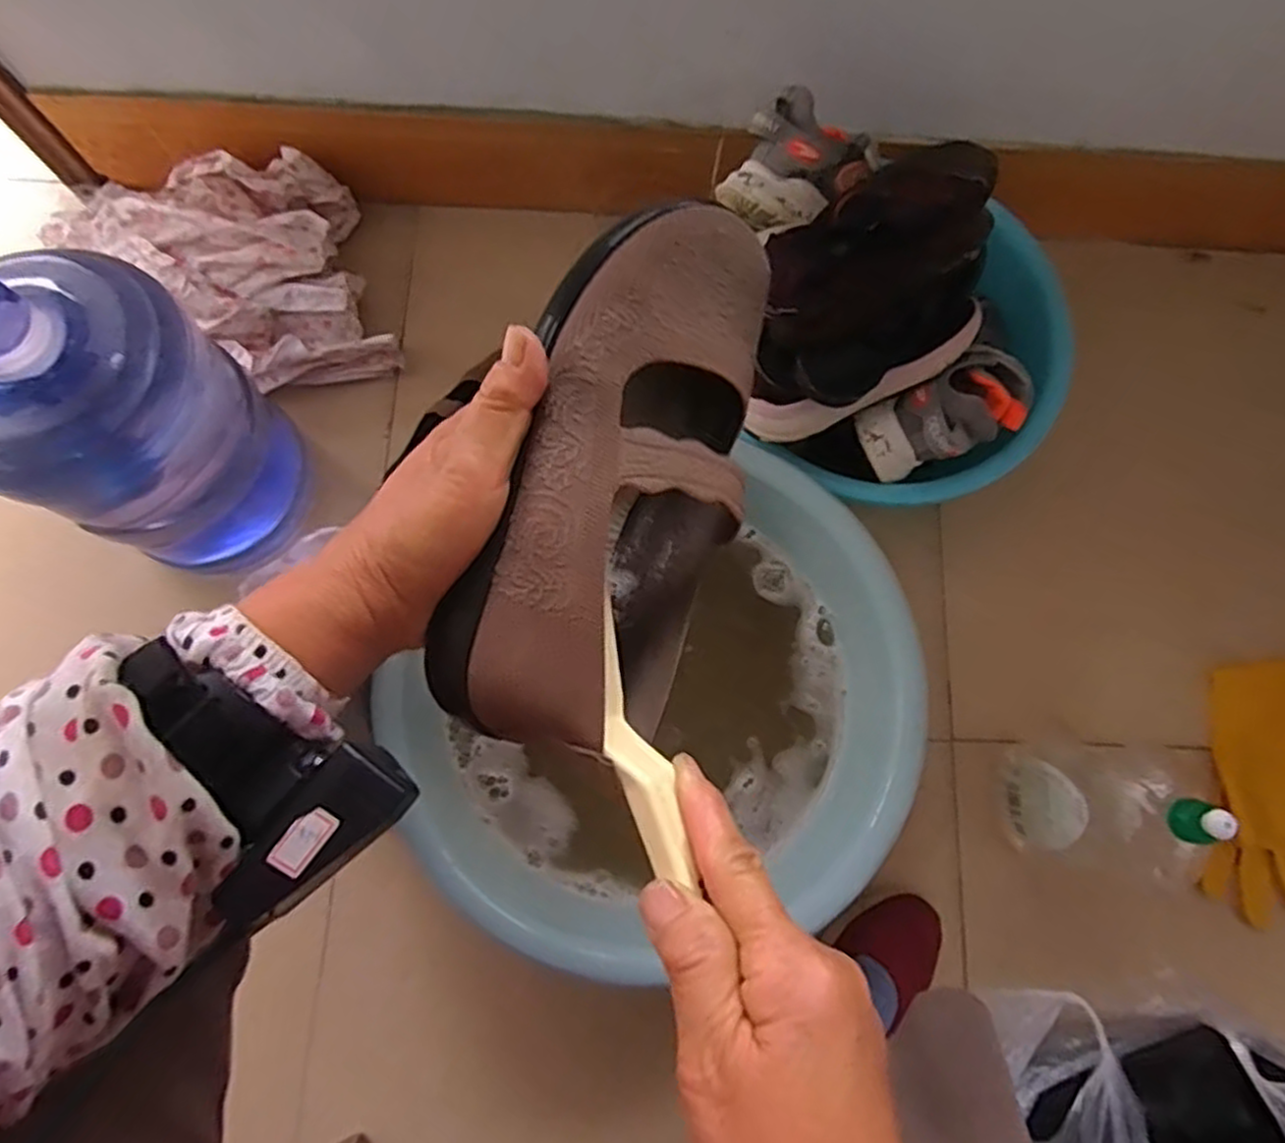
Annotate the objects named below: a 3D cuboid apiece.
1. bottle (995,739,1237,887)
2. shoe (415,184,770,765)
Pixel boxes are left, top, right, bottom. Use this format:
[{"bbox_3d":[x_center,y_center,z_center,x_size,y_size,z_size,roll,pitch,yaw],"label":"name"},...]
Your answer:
[{"bbox_3d":[0.390,0.199,0.621,0.072,0.235,0.103,3,75,-1],"label":"bottle"},{"bbox_3d":[-0.008,-0.038,0.305,0.094,0.068,0.219,19,83,3],"label":"shoe"}]

